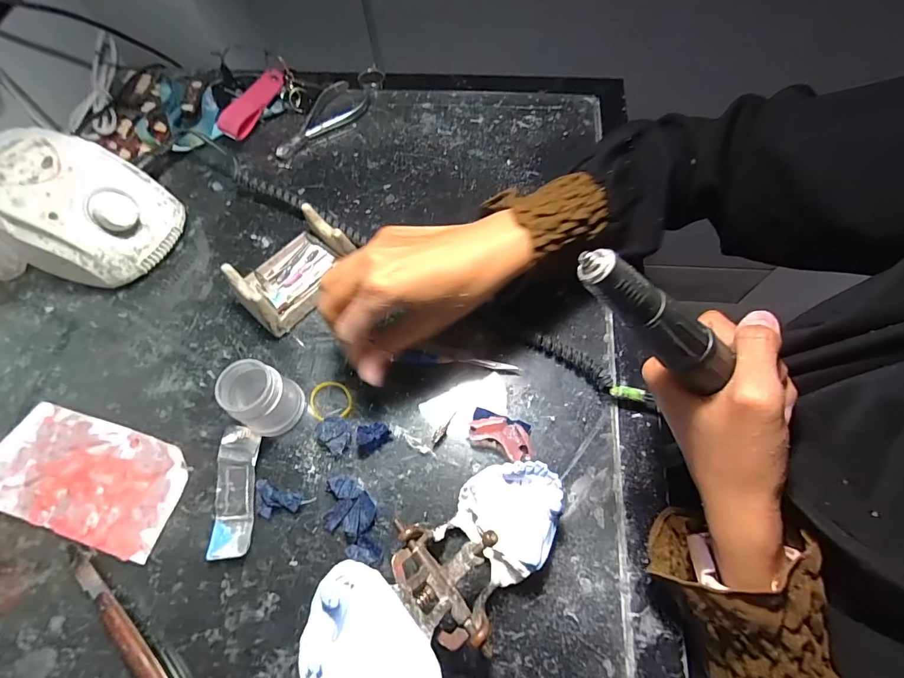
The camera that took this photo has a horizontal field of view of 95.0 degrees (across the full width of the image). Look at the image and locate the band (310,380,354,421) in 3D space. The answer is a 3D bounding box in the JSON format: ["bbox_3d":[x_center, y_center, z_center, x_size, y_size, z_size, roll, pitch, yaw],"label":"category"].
[{"bbox_3d":[-0.092,0.046,0.316,0.032,0.004,0.030,-1,65,2],"label":"band"}]

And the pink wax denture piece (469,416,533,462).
[{"bbox_3d":[0.036,0.068,0.291,0.044,0.018,0.022,25,68,13],"label":"pink wax denture piece"}]

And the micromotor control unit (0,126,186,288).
[{"bbox_3d":[-0.329,-0.113,0.363,0.140,0.085,0.107,23,68,13],"label":"micromotor control unit"}]

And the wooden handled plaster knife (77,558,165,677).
[{"bbox_3d":[-0.182,0.194,0.246,0.156,0.009,0.011,38,71,18],"label":"wooden handled plaster knife"}]

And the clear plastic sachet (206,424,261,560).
[{"bbox_3d":[-0.150,0.103,0.288,0.026,0.009,0.085,-6,64,-1],"label":"clear plastic sachet"}]

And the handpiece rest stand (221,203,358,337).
[{"bbox_3d":[-0.134,-0.059,0.347,0.062,0.044,0.095,39,72,18],"label":"handpiece rest stand"}]

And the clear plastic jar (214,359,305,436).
[{"bbox_3d":[-0.136,0.041,0.295,0.043,0.050,0.043,-1,65,2],"label":"clear plastic jar"}]

